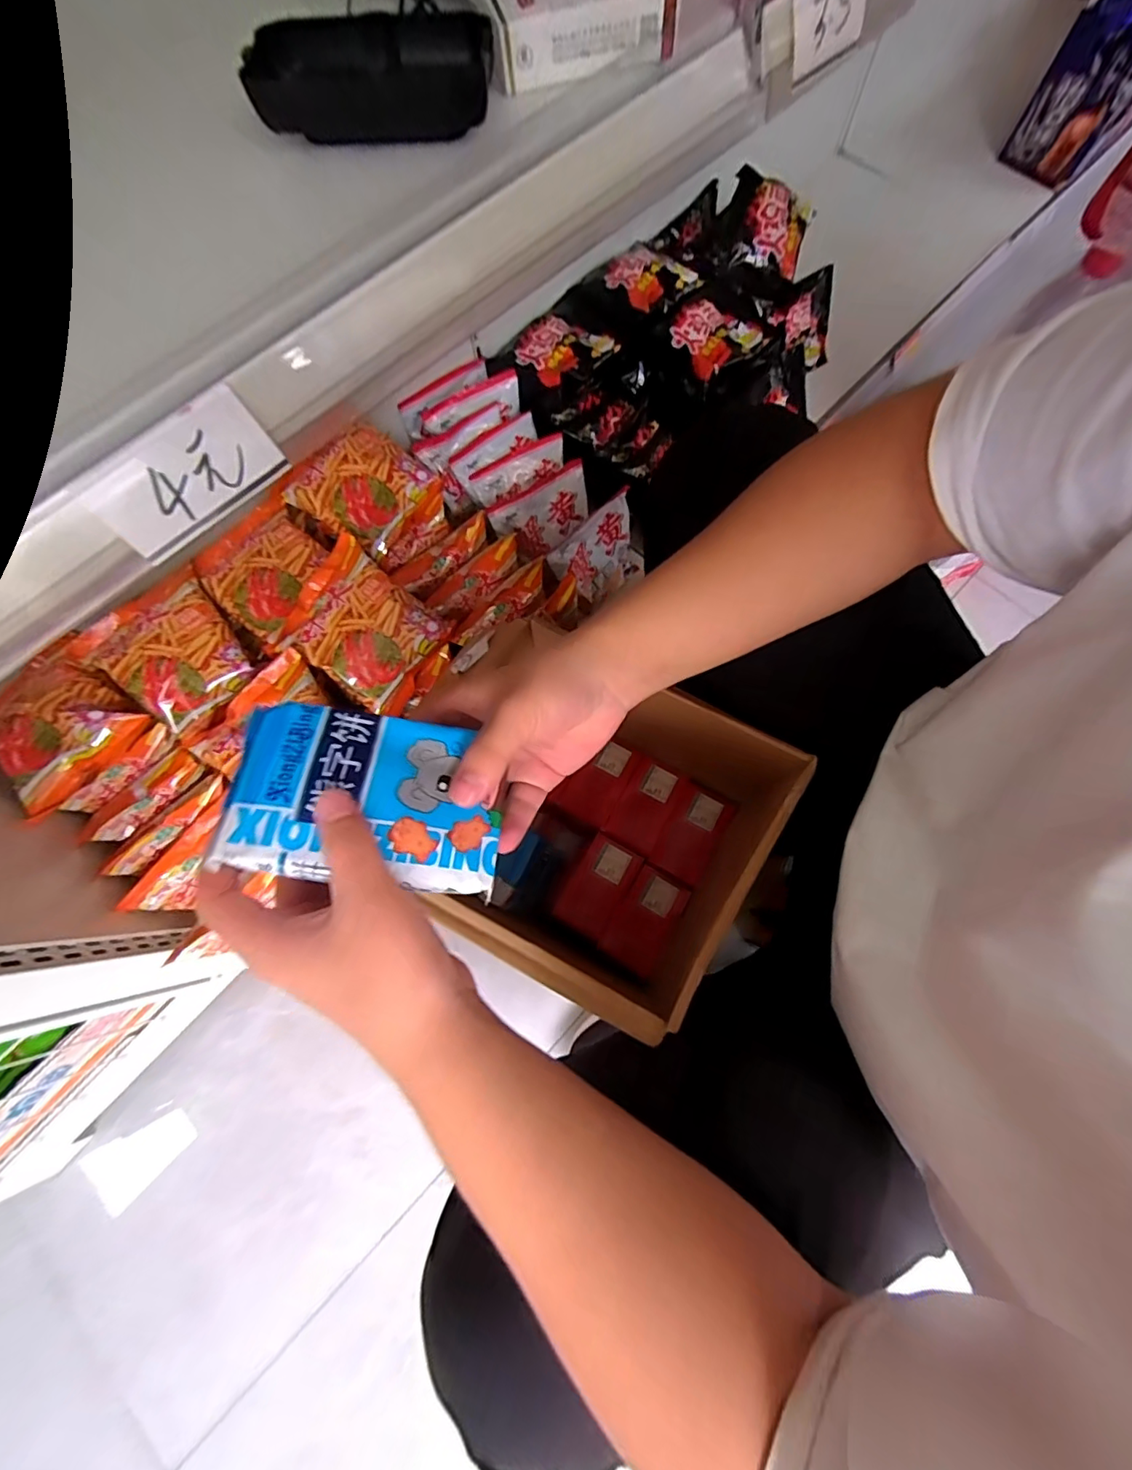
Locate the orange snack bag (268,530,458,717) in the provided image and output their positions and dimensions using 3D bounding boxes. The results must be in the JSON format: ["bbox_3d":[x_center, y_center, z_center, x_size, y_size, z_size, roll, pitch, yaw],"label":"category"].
[{"bbox_3d":[-0.212,-0.113,0.556,0.133,0.035,0.128,35,80,-16],"label":"orange snack bag"}]

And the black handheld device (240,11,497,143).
[{"bbox_3d":[-0.090,-0.310,0.252,0.108,0.022,0.051,2,74,2],"label":"black handheld device"}]

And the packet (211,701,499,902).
[{"bbox_3d":[-0.101,0.034,0.284,0.129,0.032,0.091,10,60,-11],"label":"packet"}]

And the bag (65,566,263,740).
[{"bbox_3d":[-0.384,-0.071,0.547,0.112,0.040,0.096,-40,114,-9],"label":"bag"}]

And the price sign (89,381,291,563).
[{"bbox_3d":[-0.162,-0.111,0.231,0.075,0.036,0.004,-47,51,-8],"label":"price sign"}]

